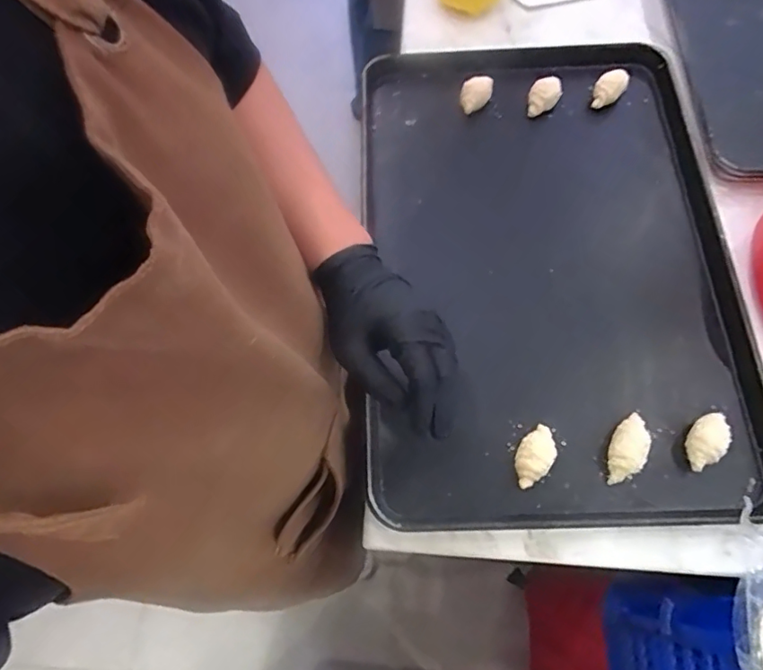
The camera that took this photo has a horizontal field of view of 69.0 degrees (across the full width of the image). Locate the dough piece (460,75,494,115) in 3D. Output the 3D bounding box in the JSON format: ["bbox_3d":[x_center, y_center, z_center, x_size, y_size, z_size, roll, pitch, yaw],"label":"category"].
[{"bbox_3d":[0.125,-0.317,0.736,0.040,0.043,0.030,7,69,5],"label":"dough piece"}]

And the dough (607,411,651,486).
[{"bbox_3d":[0.240,0.111,0.544,0.033,0.028,0.068,23,71,11],"label":"dough"}]

